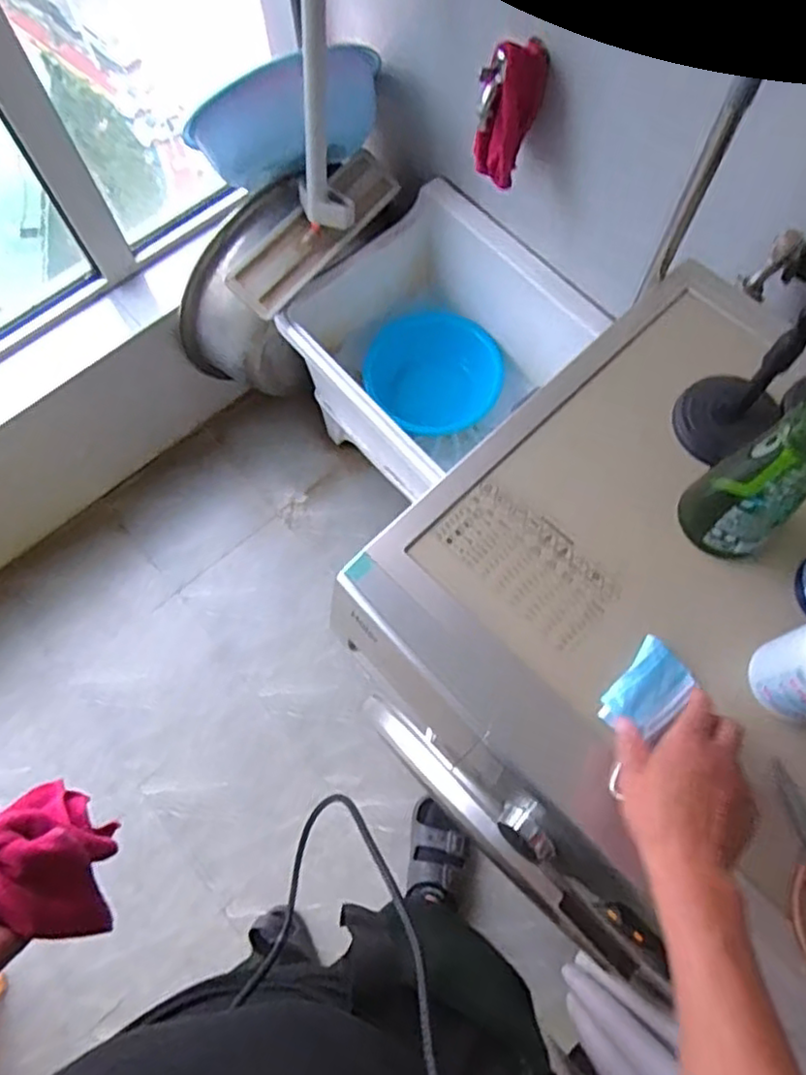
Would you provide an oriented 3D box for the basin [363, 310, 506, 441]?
[{"bbox_3d":[0.070,-0.340,1.435,0.251,0.120,0.279,-43,75,-13],"label":"basin"}]

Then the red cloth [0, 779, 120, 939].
[{"bbox_3d":[-0.277,0.253,0.519,0.075,0.076,0.110,-4,70,0],"label":"red cloth"}]

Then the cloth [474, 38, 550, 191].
[{"bbox_3d":[0.148,-0.606,0.954,0.074,0.175,0.083,30,46,11],"label":"cloth"}]

